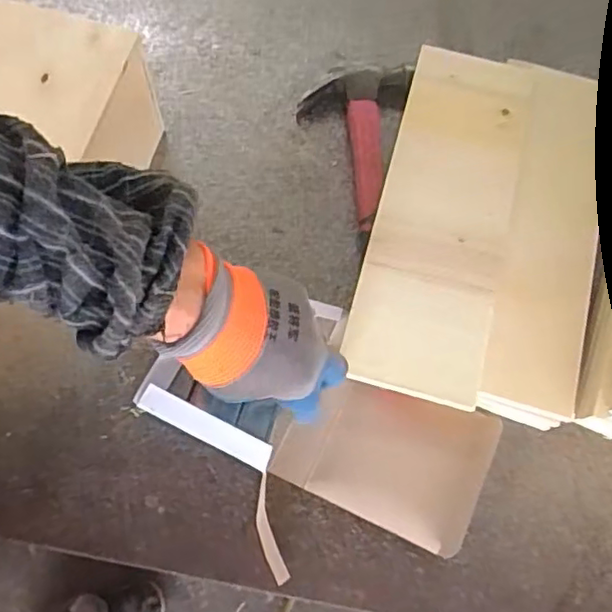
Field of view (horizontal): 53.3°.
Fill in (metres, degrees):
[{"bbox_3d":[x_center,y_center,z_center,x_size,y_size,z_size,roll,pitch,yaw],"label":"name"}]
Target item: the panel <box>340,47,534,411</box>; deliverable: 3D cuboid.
[{"bbox_3d":[0.126,-0.091,0.553,0.114,0.006,0.355,15,68,4],"label":"panel"}]

